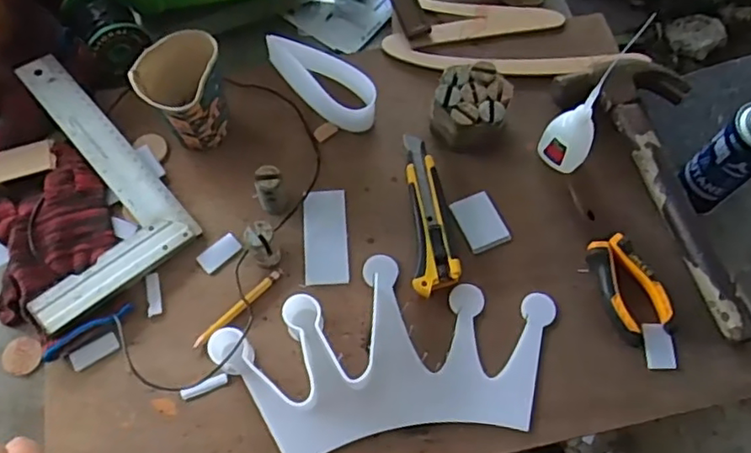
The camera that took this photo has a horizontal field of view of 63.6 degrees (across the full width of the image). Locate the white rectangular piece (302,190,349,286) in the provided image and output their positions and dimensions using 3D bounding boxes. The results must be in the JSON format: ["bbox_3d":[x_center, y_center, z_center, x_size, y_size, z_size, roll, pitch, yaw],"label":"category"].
[{"bbox_3d":[-0.046,0.009,0.557,0.039,0.005,0.092,-3,66,-2],"label":"white rectangular piece"}]

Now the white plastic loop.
[{"bbox_3d":[-0.057,-0.144,0.609,0.129,0.047,0.042,34,70,13],"label":"white plastic loop"}]

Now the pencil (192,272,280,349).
[{"bbox_3d":[-0.118,0.071,0.523,0.092,0.008,0.012,-41,73,-17],"label":"pencil"}]

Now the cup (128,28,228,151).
[{"bbox_3d":[-0.171,-0.115,0.555,0.072,0.094,0.069,0,66,-1],"label":"cup"}]

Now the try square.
[{"bbox_3d":[-0.295,-0.040,0.562,0.146,0.020,0.251,-38,72,-16],"label":"try square"}]

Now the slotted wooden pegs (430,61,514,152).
[{"bbox_3d":[0.093,-0.115,0.587,0.068,0.050,0.070,0,66,-1],"label":"slotted wooden pegs"}]

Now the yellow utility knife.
[{"bbox_3d":[0.051,-0.013,0.560,0.040,0.017,0.155,-1,66,-1],"label":"yellow utility knife"}]

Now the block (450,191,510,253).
[{"bbox_3d":[0.098,-0.004,0.566,0.040,0.006,0.054,-23,68,-10],"label":"block"}]

